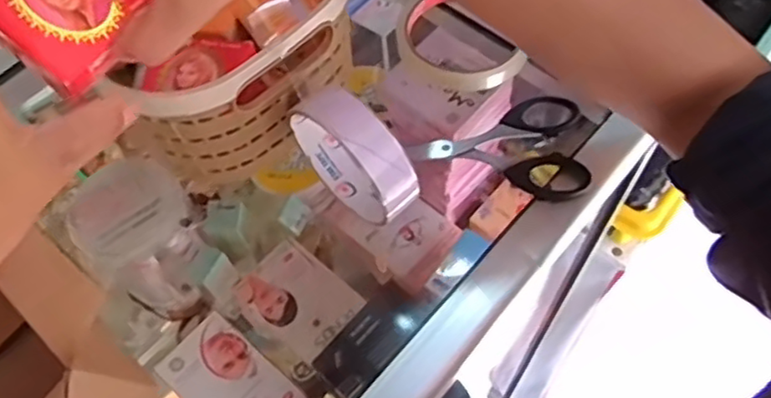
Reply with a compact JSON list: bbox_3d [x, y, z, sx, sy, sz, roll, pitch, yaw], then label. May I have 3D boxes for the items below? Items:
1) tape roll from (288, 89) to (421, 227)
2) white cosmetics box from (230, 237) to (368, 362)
[{"bbox_3d":[-0.018,-0.024,0.360,0.024,0.083,0.084,-38,65,-17],"label":"tape roll"},{"bbox_3d":[-0.075,0.088,0.571,0.098,0.021,0.069,37,69,22],"label":"white cosmetics box"}]

